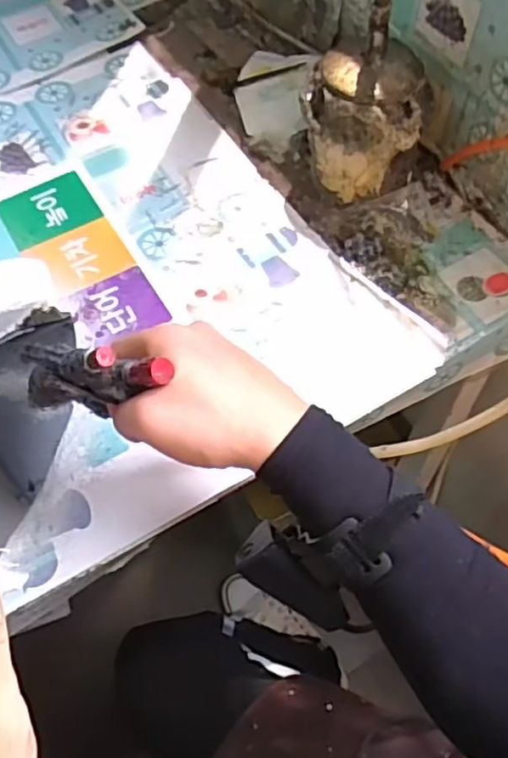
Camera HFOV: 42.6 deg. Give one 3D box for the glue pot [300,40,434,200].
[{"bbox_3d":[0.097,-0.222,0.586,0.101,0.129,0.101,-1,59,1],"label":"glue pot"}]

